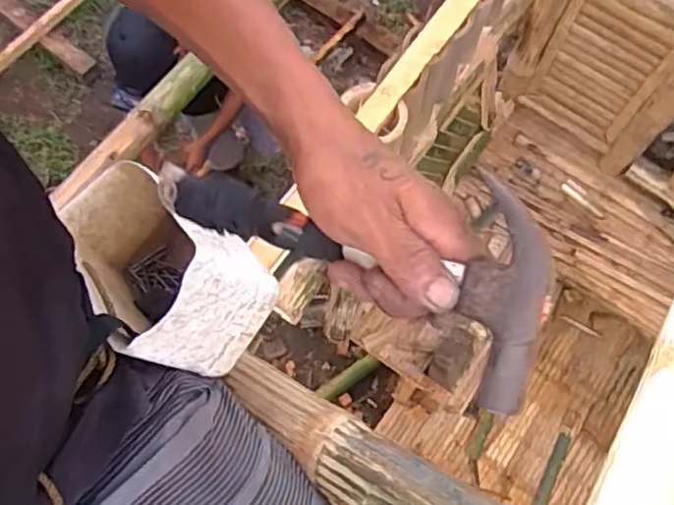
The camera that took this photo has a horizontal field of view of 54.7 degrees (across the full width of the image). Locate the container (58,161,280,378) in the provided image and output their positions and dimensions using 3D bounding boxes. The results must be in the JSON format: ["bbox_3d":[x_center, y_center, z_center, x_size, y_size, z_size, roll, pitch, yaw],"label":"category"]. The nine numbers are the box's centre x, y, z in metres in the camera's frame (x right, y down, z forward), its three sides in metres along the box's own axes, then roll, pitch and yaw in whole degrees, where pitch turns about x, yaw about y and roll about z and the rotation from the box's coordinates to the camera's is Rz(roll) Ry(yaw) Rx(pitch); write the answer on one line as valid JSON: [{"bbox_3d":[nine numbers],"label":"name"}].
[{"bbox_3d":[-0.160,0.018,0.589,0.187,0.112,0.118,28,68,41],"label":"container"}]

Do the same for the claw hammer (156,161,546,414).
[{"bbox_3d":[0.003,-0.022,0.360,0.255,0.030,0.094,29,106,27],"label":"claw hammer"}]

